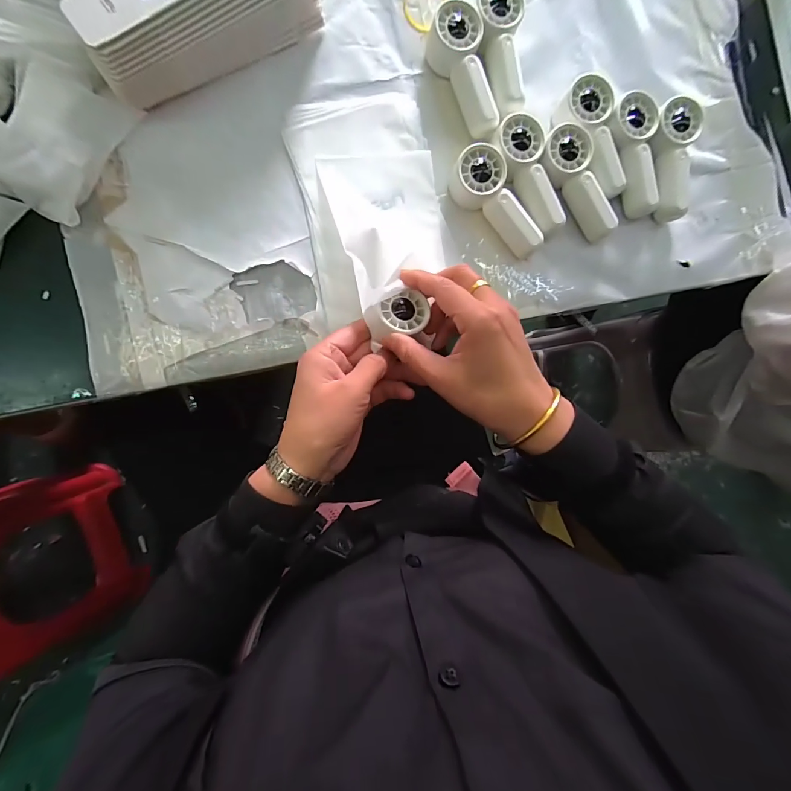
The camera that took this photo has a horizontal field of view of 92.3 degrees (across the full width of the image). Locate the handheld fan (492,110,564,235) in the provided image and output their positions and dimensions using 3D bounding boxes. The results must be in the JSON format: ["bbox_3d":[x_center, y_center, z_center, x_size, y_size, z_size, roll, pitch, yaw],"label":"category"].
[{"bbox_3d":[0.127,-0.209,0.369,0.045,0.030,0.108,-23,92,-7],"label":"handheld fan"}]

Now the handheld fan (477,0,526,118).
[{"bbox_3d":[0.098,-0.326,0.365,0.041,0.034,0.114,-2,90,-7],"label":"handheld fan"}]

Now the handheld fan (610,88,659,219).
[{"bbox_3d":[0.233,-0.237,0.380,0.046,0.032,0.109,-5,90,-7],"label":"handheld fan"}]

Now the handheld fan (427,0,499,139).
[{"bbox_3d":[0.064,-0.306,0.363,0.046,0.030,0.117,-15,91,-7],"label":"handheld fan"}]

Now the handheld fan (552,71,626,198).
[{"bbox_3d":[0.190,-0.249,0.375,0.046,0.032,0.110,-14,91,-7],"label":"handheld fan"}]

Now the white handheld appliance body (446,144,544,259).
[{"bbox_3d":[0.095,-0.180,0.362,0.042,0.029,0.108,-33,93,-6],"label":"white handheld appliance body"}]

